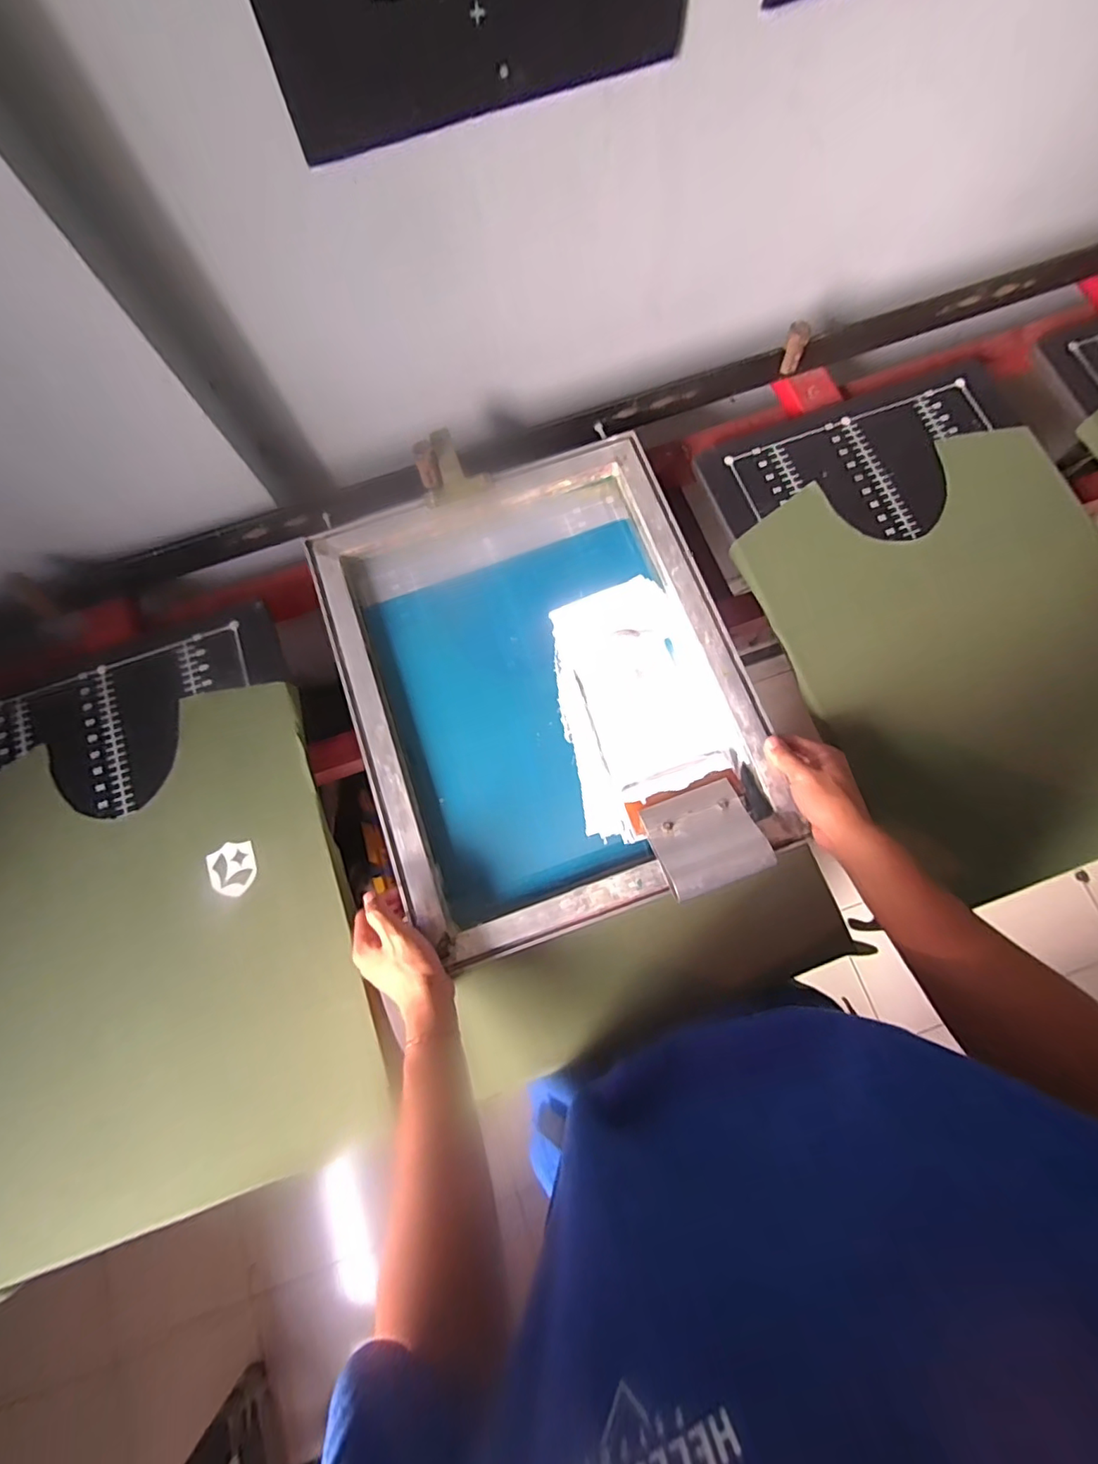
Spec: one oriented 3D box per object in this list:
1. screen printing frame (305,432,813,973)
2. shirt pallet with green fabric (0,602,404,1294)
[{"bbox_3d":[-0.008,-0.058,0.616,0.404,0.043,0.501,-19,78,-3],"label":"screen printing frame"},{"bbox_3d":[-0.423,0.188,0.590,0.406,0.028,0.577,-22,78,-4],"label":"shirt pallet with green fabric"}]

